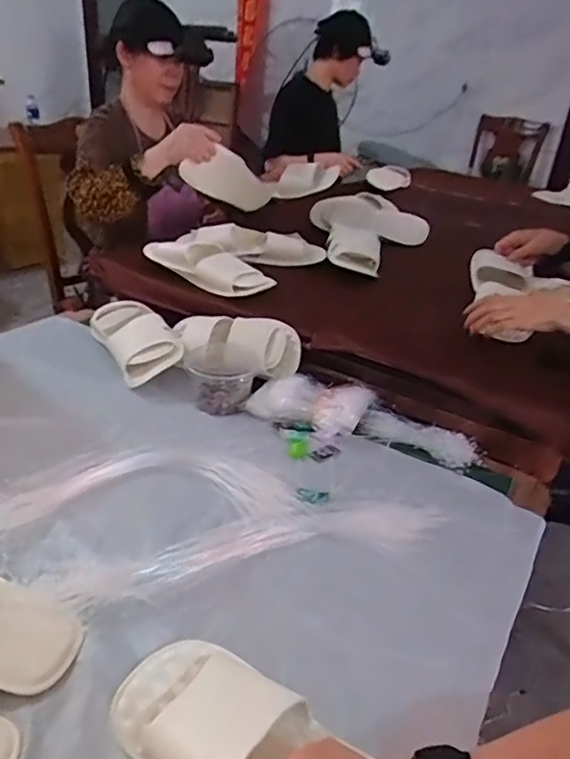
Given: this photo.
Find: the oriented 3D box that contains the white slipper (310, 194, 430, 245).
[{"bbox_3d":[0.229,-0.427,1.525,0.310,0.094,0.148,4,30,-1],"label":"white slipper"}]

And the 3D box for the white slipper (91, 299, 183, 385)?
[{"bbox_3d":[-0.263,-0.075,1.027,0.127,0.058,0.200,-27,49,-25],"label":"white slipper"}]

